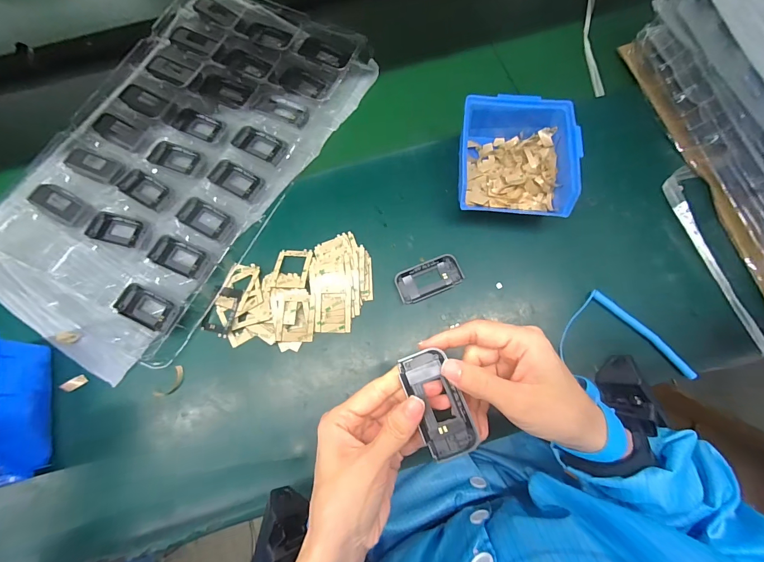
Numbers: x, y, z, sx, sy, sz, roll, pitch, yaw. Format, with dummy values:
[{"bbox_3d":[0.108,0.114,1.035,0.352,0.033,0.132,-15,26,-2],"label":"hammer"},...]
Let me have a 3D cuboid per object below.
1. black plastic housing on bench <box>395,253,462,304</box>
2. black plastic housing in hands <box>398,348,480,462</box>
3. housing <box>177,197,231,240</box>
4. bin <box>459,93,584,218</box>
[{"bbox_3d":[0.054,-0.003,0.411,0.076,0.009,0.038,-21,74,-5],"label":"black plastic housing on bench"},{"bbox_3d":[0.040,0.090,0.261,0.034,0.012,0.075,-20,75,-5],"label":"black plastic housing in hands"},{"bbox_3d":[-0.219,-0.078,0.435,0.065,0.007,0.035,29,76,9],"label":"housing"},{"bbox_3d":[0.153,-0.144,0.419,0.127,0.066,0.141,6,74,3],"label":"bin"}]

